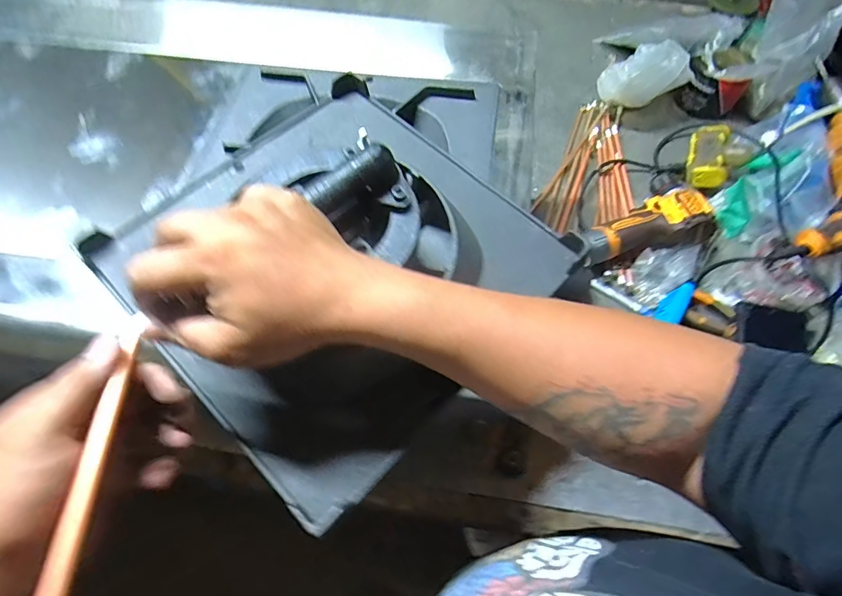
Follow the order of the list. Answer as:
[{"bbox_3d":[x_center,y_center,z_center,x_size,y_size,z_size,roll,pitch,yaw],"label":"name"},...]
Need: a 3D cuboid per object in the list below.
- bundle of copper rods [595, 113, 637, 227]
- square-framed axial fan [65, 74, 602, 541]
[{"bbox_3d":[0.352,-0.238,0.862,0.058,0.026,0.245,7,61,4],"label":"bundle of copper rods"},{"bbox_3d":[-0.066,-0.051,0.367,0.295,0.108,0.295,-41,68,-20],"label":"square-framed axial fan"}]

